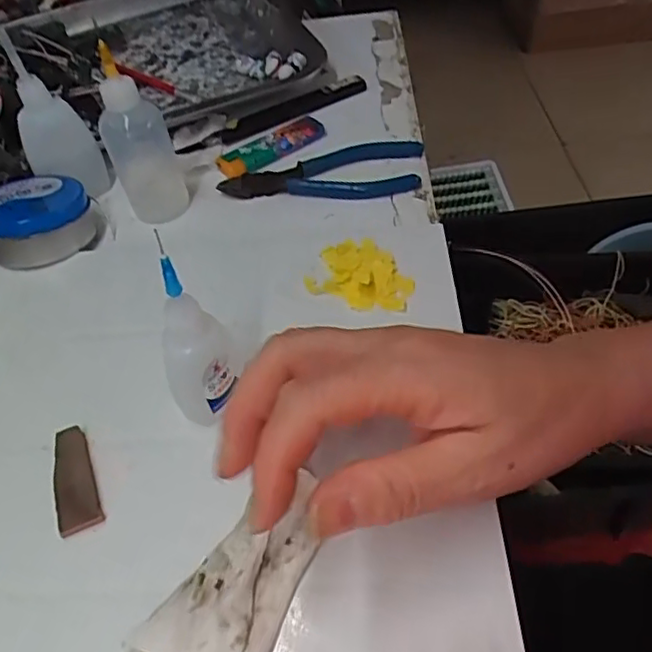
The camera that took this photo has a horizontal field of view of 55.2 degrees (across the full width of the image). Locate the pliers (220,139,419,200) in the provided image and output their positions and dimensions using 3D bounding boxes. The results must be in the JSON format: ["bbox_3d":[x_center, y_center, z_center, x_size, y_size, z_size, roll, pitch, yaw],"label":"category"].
[{"bbox_3d":[-0.003,-0.100,0.403,0.129,0.011,0.045,-3,48,5],"label":"pliers"}]

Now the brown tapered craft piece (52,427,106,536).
[{"bbox_3d":[-0.110,0.066,0.271,0.016,0.006,0.050,-23,50,-12],"label":"brown tapered craft piece"}]

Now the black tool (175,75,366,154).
[{"bbox_3d":[-0.038,-0.157,0.453,0.145,0.011,0.022,-21,50,-12],"label":"black tool"}]

